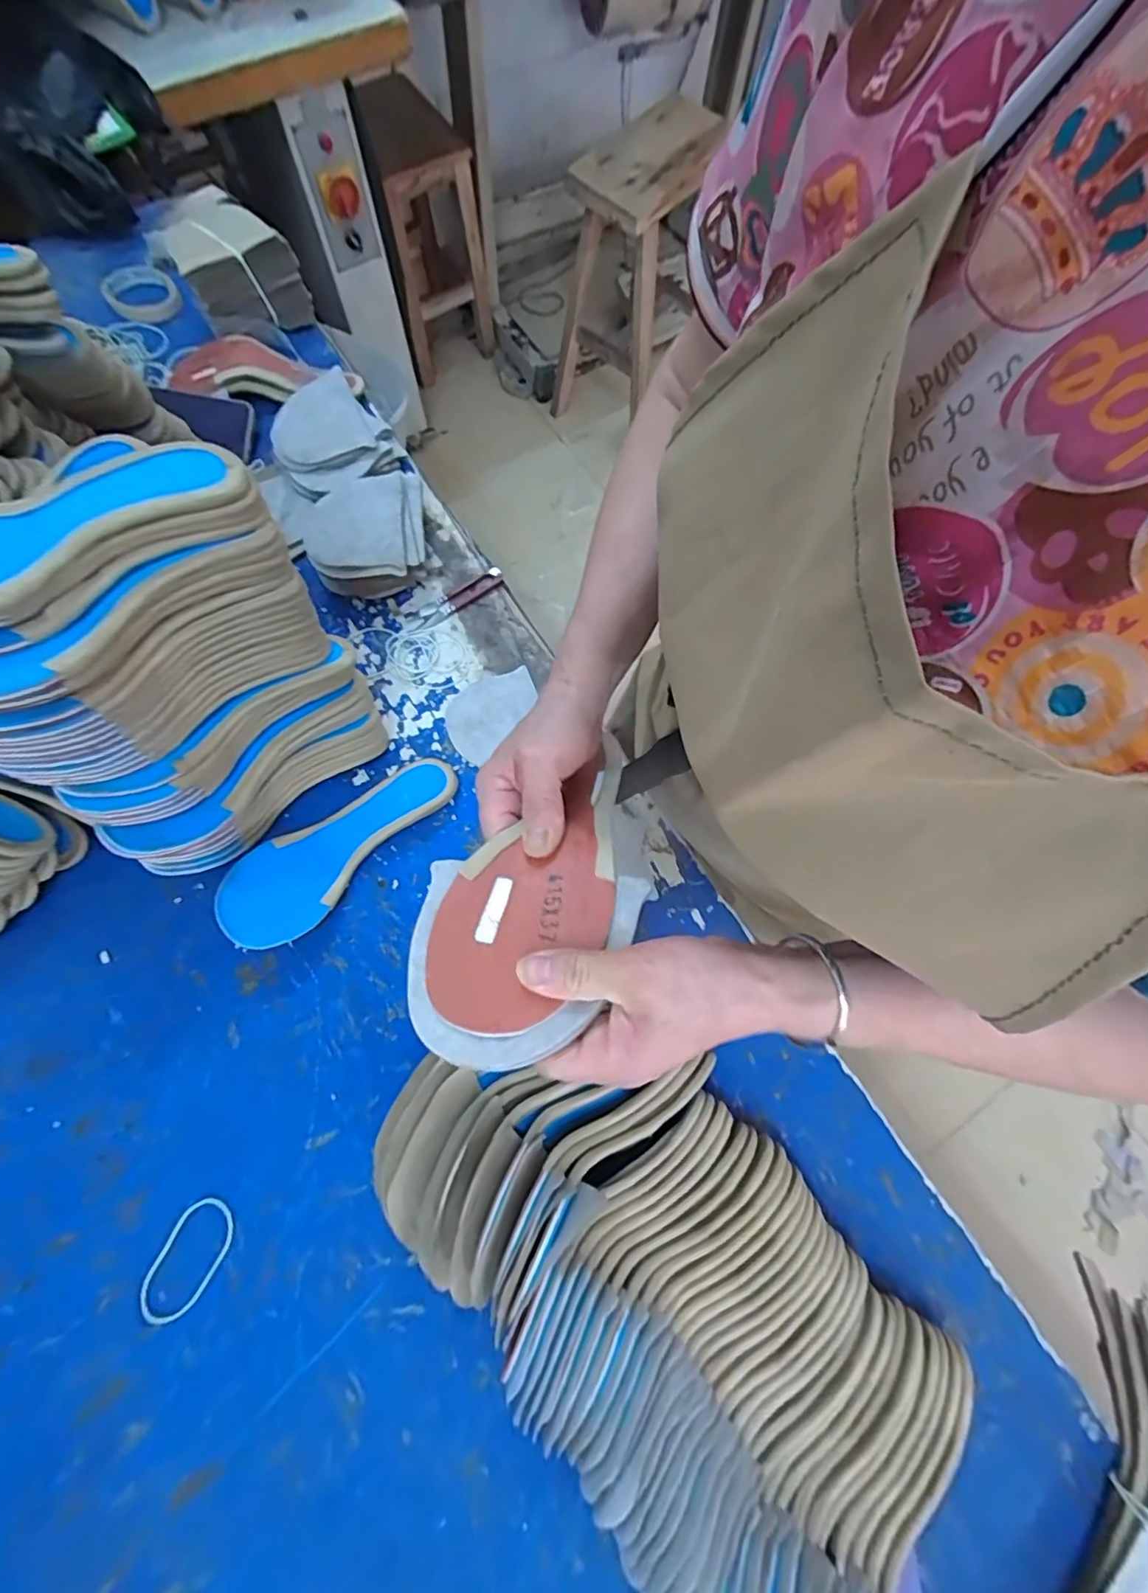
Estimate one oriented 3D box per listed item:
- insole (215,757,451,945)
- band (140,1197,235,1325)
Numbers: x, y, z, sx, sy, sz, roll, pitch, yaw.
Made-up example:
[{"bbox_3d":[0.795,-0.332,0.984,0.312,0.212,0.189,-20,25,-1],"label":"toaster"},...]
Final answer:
[{"bbox_3d":[-0.211,0.039,0.514,0.223,0.052,0.085,-43,79,-14],"label":"insole"},{"bbox_3d":[-0.299,0.361,0.435,0.045,0.004,0.088,26,73,6],"label":"band"}]

